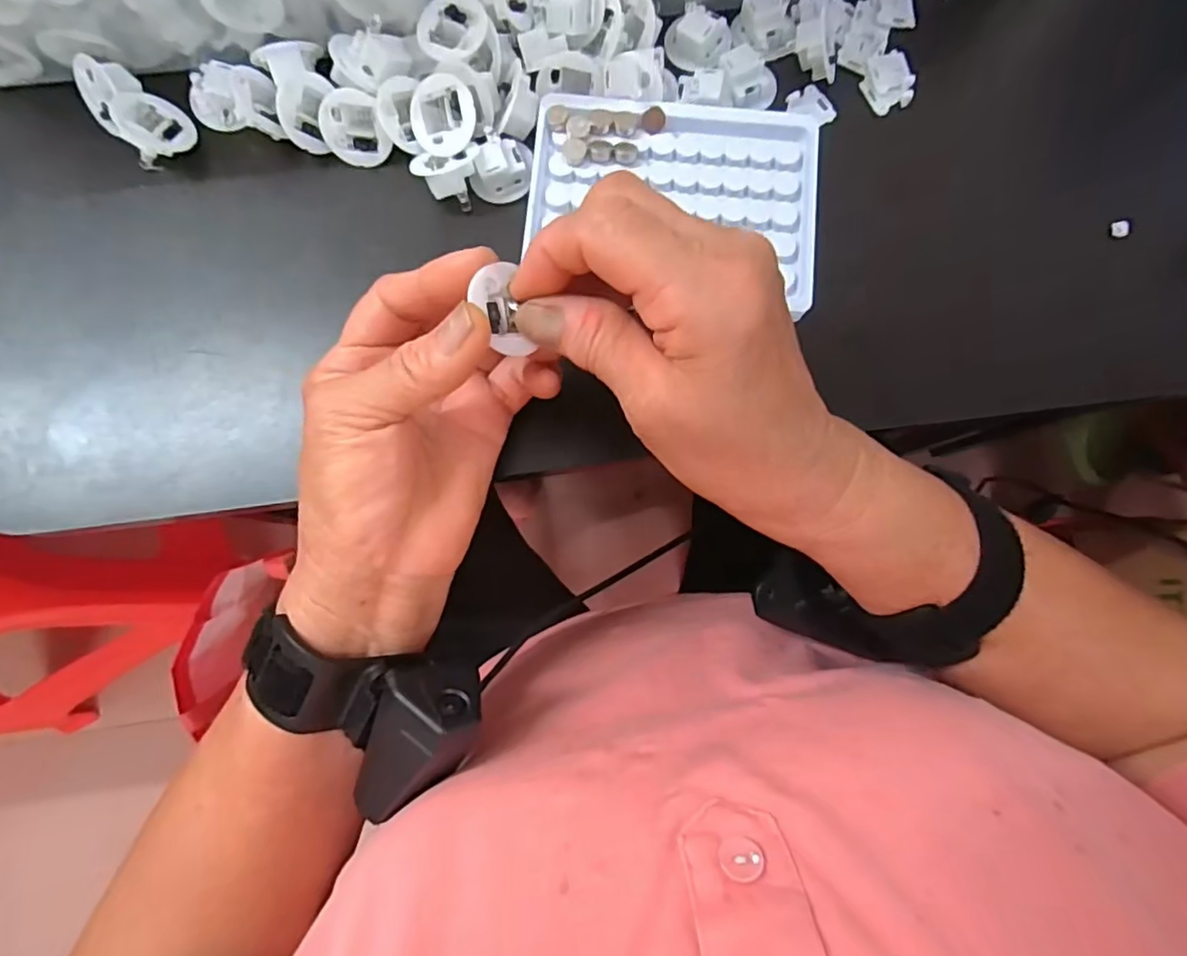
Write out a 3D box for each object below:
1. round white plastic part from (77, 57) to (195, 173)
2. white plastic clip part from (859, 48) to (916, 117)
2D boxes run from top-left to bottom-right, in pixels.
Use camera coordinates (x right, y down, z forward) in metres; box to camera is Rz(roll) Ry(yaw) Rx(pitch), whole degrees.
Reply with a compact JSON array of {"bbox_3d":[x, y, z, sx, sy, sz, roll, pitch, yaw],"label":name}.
[{"bbox_3d":[-0.221,-0.177,0.284,0.031,0.022,0.053,-44,84,-6],"label":"round white plastic part"},{"bbox_3d":[0.146,-0.197,0.296,0.024,0.007,0.030,-15,82,-2],"label":"white plastic clip part"}]

